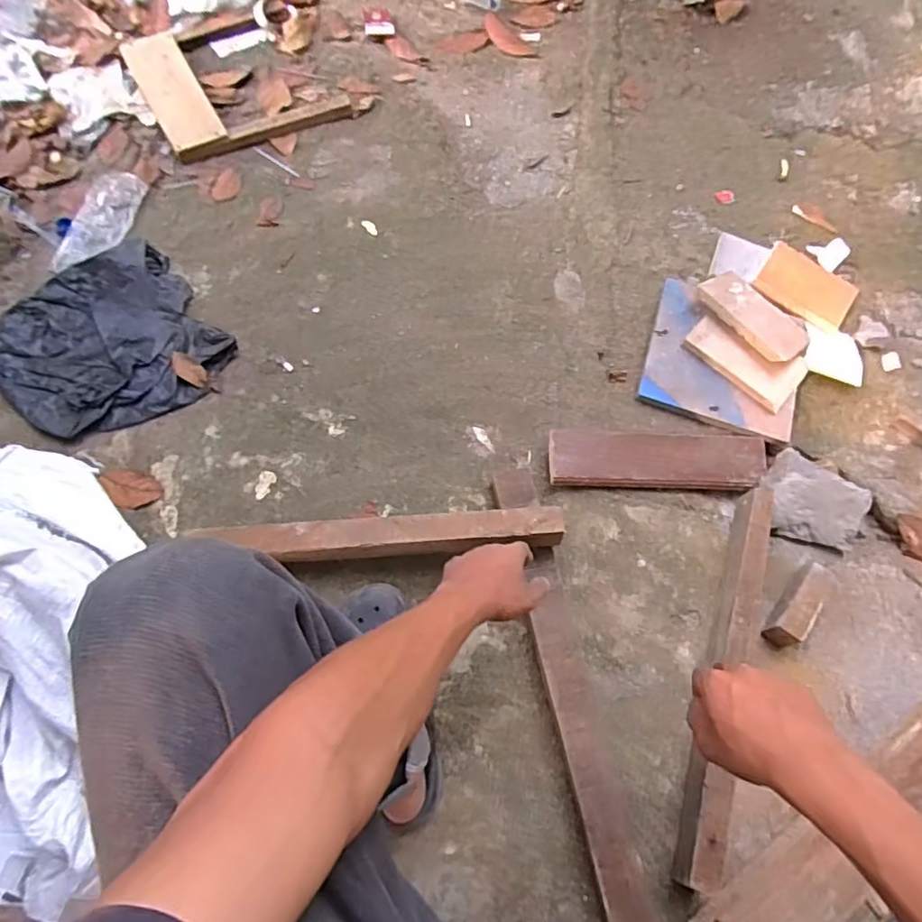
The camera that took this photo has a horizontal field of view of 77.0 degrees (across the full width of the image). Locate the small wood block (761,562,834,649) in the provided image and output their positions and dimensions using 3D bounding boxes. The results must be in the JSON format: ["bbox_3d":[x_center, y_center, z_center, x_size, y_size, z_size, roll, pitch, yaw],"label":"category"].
[{"bbox_3d":[0.464,0.196,0.794,0.038,0.058,0.129,39,71,14],"label":"small wood block"}]

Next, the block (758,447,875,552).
[{"bbox_3d":[0.520,0.058,0.855,0.133,0.069,0.111,23,68,8],"label":"block"}]

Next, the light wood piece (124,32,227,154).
[{"bbox_3d":[-0.592,-0.764,1.189,0.107,0.021,0.384,-27,70,-12],"label":"light wood piece"}]

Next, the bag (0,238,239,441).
[{"bbox_3d":[-0.576,-0.189,0.944,0.322,0.037,0.331,-37,73,-15],"label":"bag"}]

